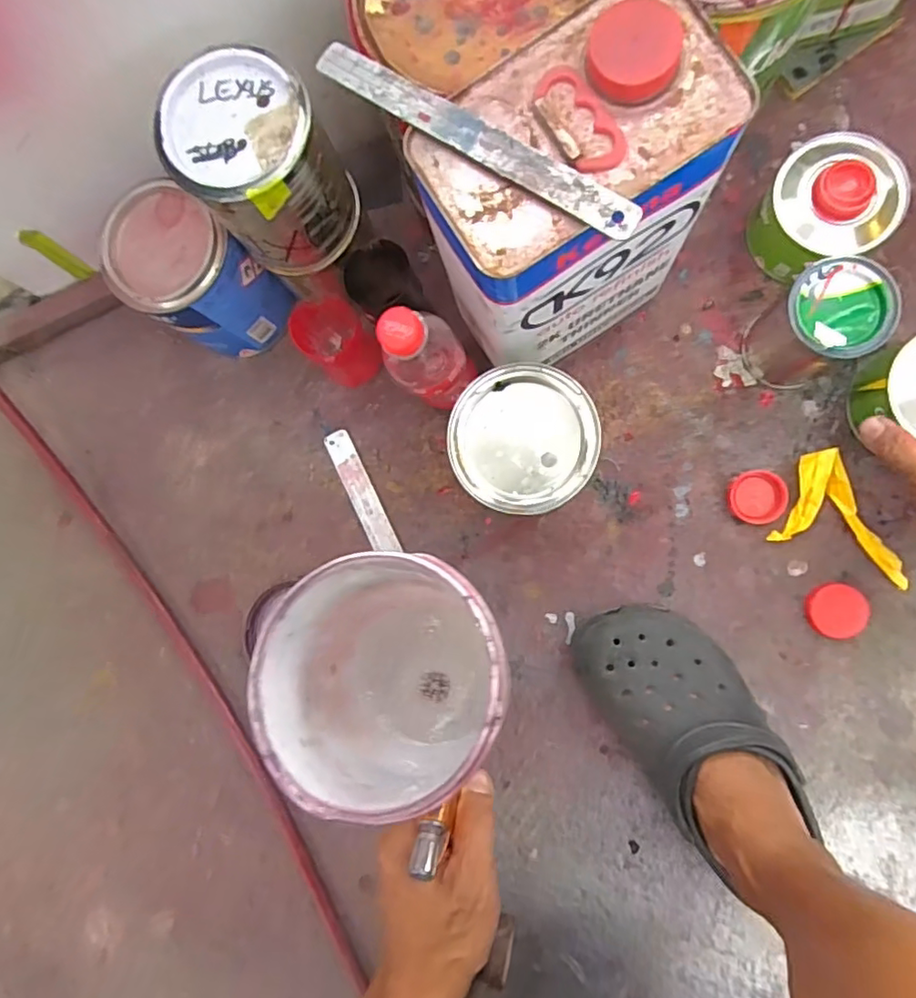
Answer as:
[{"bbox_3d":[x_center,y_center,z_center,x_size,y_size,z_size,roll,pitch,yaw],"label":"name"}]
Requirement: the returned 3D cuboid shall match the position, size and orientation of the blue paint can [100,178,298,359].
[{"bbox_3d":[-0.224,-0.191,0.527,0.097,0.139,0.095,0,88,9],"label":"blue paint can"}]

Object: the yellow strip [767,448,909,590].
[{"bbox_3d":[0.336,0.014,0.499,0.113,0.024,0.084,20,91,9],"label":"yellow strip"}]

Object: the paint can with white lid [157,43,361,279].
[{"bbox_3d":[-0.134,-0.230,0.420,0.090,0.116,0.093,0,88,9],"label":"paint can with white lid"}]

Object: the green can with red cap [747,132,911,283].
[{"bbox_3d":[0.305,-0.238,0.493,0.099,0.076,0.096,0,88,9],"label":"green can with red cap"}]

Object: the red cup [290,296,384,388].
[{"bbox_3d":[-0.105,-0.141,0.525,0.056,0.095,0.057,-35,83,6],"label":"red cup"}]

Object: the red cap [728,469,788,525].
[{"bbox_3d":[0.262,-0.001,0.514,0.047,0.015,0.045,0,88,9],"label":"red cap"}]

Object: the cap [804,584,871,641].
[{"bbox_3d":[0.323,0.095,0.505,0.046,0.013,0.046,0,88,9],"label":"cap"}]

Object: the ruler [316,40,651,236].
[{"bbox_3d":[0.009,-0.194,0.315,0.195,0.004,0.021,33,88,8],"label":"ruler"}]

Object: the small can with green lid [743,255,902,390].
[{"bbox_3d":[0.287,-0.137,0.478,0.077,0.099,0.074,0,88,9],"label":"small can with green lid"}]

